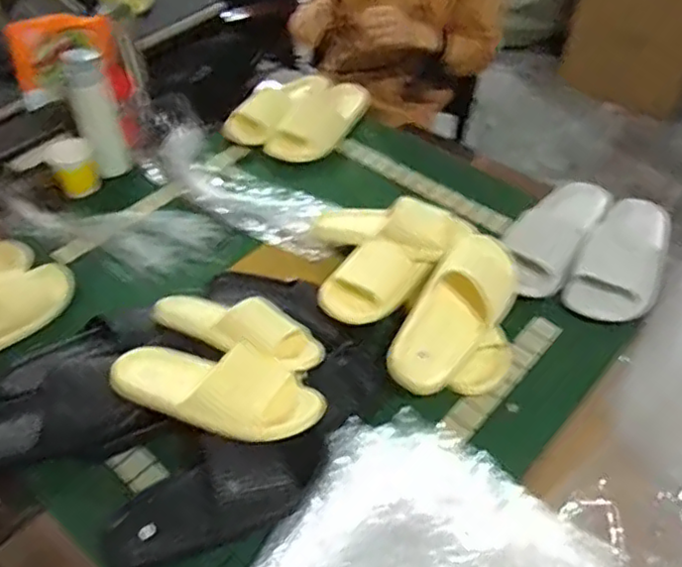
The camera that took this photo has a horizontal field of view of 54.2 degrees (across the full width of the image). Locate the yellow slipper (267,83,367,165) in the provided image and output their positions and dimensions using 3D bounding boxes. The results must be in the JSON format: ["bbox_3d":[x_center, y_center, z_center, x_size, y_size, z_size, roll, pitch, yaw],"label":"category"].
[{"bbox_3d":[-0.030,-0.322,1.276,0.097,0.062,0.251,29,55,23],"label":"yellow slipper"}]

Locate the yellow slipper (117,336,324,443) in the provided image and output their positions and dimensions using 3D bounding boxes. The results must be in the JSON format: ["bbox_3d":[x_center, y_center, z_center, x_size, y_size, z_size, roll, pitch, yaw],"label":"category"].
[{"bbox_3d":[-0.150,0.115,0.768,0.250,0.062,0.097,9,49,8],"label":"yellow slipper"}]

